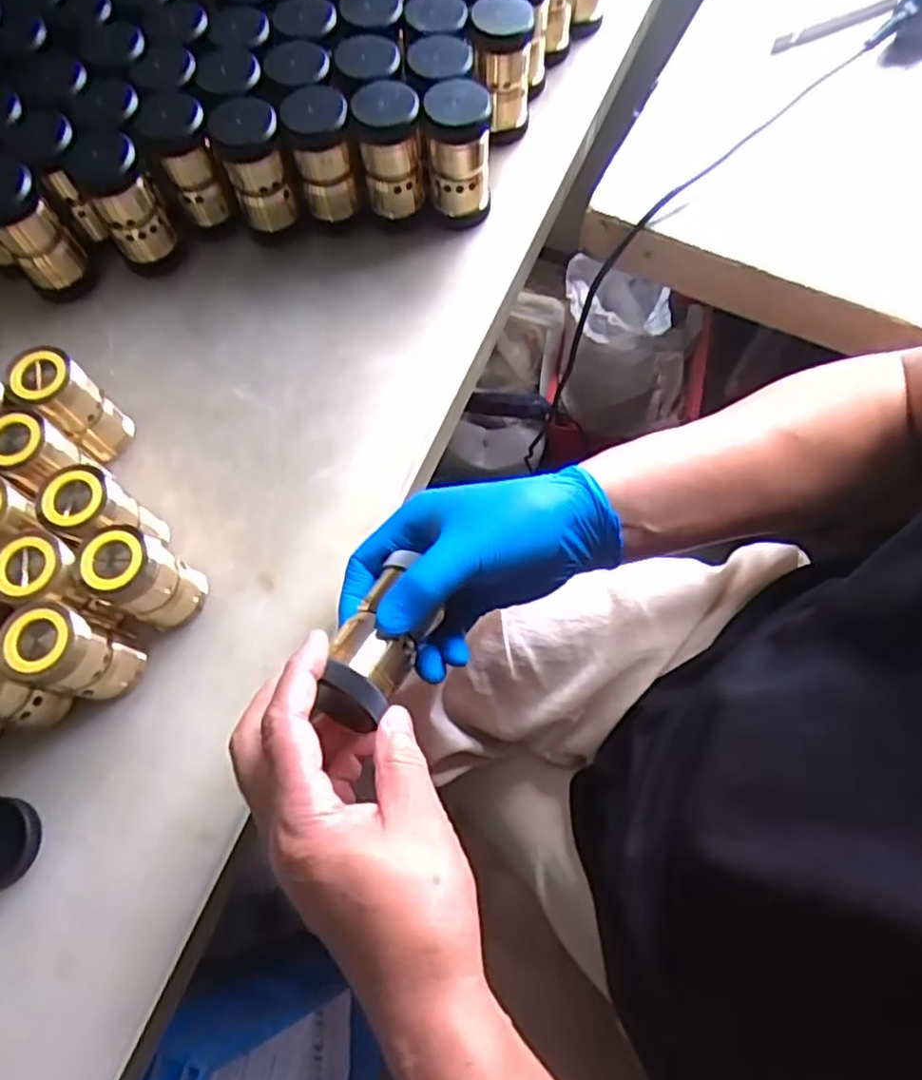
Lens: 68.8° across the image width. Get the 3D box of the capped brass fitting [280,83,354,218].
[{"bbox_3d":[-0.092,-0.260,0.459,0.041,0.073,0.040,-7,68,-1],"label":"capped brass fitting"}]

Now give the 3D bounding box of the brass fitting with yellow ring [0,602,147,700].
[{"bbox_3d":[-0.205,0.062,0.359,0.038,0.075,0.037,10,69,6],"label":"brass fitting with yellow ring"}]

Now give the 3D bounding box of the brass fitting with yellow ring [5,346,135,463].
[{"bbox_3d":[-0.235,-0.081,0.413,0.032,0.076,0.035,-1,68,2],"label":"brass fitting with yellow ring"}]

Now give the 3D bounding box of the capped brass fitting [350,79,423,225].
[{"bbox_3d":[-0.047,-0.262,0.459,0.042,0.078,0.044,-9,68,-2],"label":"capped brass fitting"}]

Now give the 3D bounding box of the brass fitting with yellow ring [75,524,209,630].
[{"bbox_3d":[-0.175,0.019,0.373,0.038,0.077,0.044,-42,73,-13],"label":"brass fitting with yellow ring"}]

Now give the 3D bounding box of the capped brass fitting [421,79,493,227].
[{"bbox_3d":[-0.002,-0.258,0.457,0.043,0.085,0.042,-2,68,1],"label":"capped brass fitting"}]

